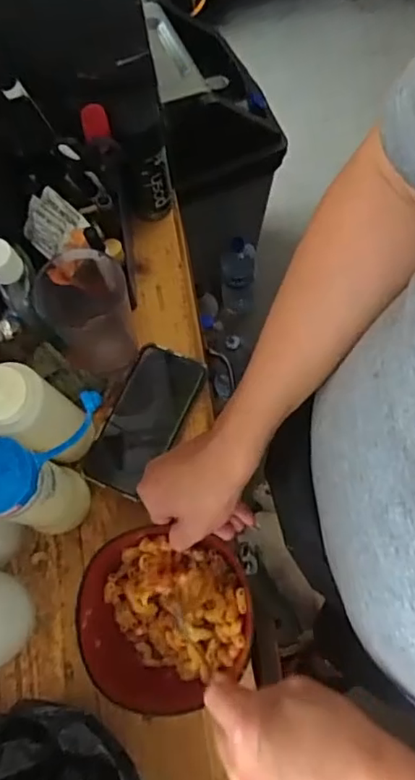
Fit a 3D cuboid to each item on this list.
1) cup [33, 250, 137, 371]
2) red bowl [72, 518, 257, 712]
[{"bbox_3d":[-0.120,-0.076,0.579,0.081,0.121,0.079,0,73,1],"label":"cup"},{"bbox_3d":[-0.039,0.207,0.520,0.151,0.062,0.144,0,73,1],"label":"red bowl"}]

